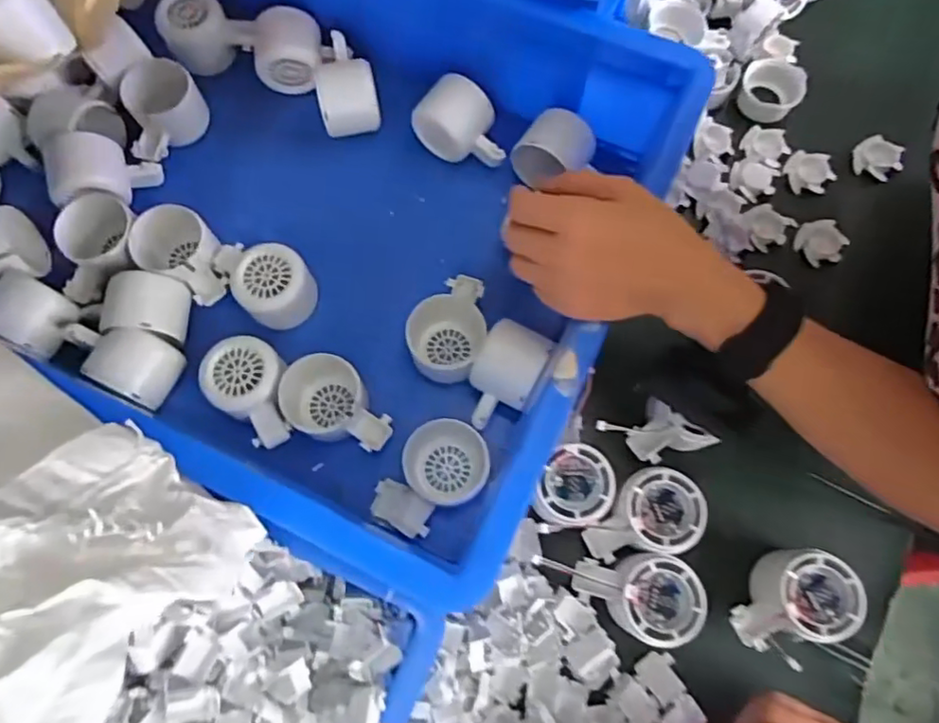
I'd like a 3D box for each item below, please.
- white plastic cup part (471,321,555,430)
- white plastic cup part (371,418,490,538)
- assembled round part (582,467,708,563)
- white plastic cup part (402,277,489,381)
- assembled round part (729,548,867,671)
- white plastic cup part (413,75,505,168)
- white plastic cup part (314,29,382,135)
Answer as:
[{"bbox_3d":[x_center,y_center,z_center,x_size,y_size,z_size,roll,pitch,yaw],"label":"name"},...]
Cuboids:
[{"bbox_3d":[0.026,0.012,0.465,0.048,0.054,0.079,27,75,6],"label":"white plastic cup part"},{"bbox_3d":[-0.027,0.085,0.451,0.063,0.047,0.087,31,76,7],"label":"white plastic cup part"},{"bbox_3d":[0.126,0.111,0.450,0.083,0.047,0.059,-9,74,-4],"label":"assembled round part"},{"bbox_3d":[-0.014,-0.026,0.487,0.056,0.049,0.087,24,75,5],"label":"white plastic cup part"},{"bbox_3d":[0.228,0.173,0.435,0.055,0.055,0.080,42,77,10],"label":"assembled round part"},{"bbox_3d":[-0.003,-0.204,0.533,0.080,0.053,0.048,26,75,6],"label":"white plastic cup part"},{"bbox_3d":[-0.108,-0.238,0.541,0.053,0.052,0.068,-16,75,-6],"label":"white plastic cup part"}]

